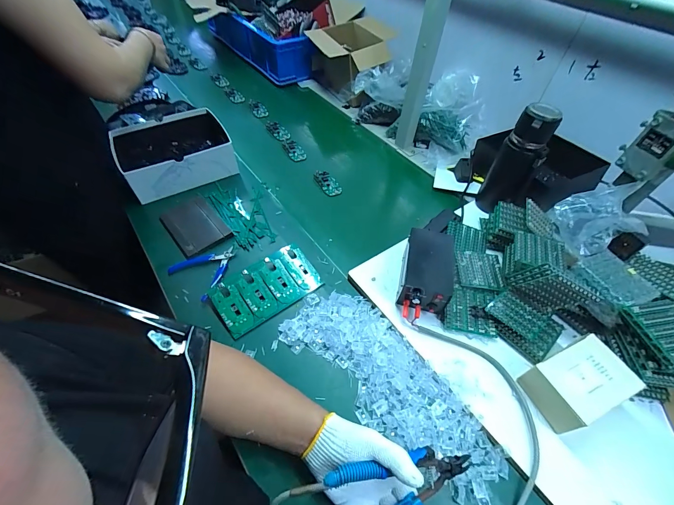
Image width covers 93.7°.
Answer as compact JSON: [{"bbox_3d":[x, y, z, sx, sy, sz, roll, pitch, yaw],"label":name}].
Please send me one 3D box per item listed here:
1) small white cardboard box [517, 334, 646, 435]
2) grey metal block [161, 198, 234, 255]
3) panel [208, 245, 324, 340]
[{"bbox_3d":[0.348,0.189,0.461,0.128,0.062,0.087,-19,55,-17],"label":"small white cardboard box"},{"bbox_3d":[-0.291,-0.056,0.655,0.099,0.015,0.138,-33,60,-25],"label":"grey metal block"},{"bbox_3d":[-0.127,0.064,0.577,0.184,0.011,0.107,-33,68,-26],"label":"panel"}]

